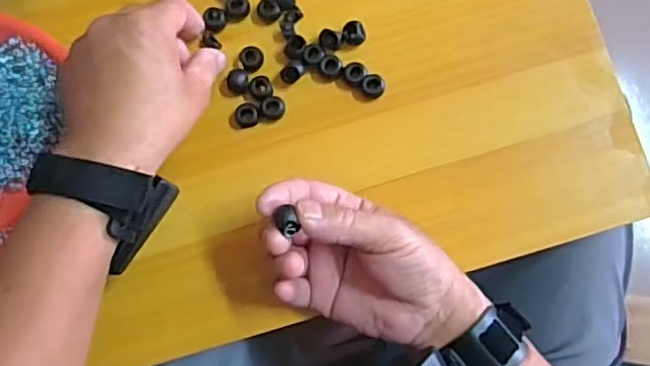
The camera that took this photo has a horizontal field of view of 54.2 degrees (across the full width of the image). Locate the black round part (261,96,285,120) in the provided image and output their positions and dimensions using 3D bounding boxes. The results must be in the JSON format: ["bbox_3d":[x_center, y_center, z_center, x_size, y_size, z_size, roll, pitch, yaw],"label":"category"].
[{"bbox_3d":[-0.037,-0.054,0.461,0.016,0.007,0.016,-1,83,4],"label":"black round part"}]

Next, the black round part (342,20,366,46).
[{"bbox_3d":[0.021,-0.109,0.460,0.017,0.008,0.016,-1,83,4],"label":"black round part"}]

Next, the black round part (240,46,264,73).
[{"bbox_3d":[-0.054,-0.092,0.470,0.017,0.009,0.019,-13,82,3],"label":"black round part"}]

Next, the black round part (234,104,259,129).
[{"bbox_3d":[-0.057,-0.049,0.461,0.018,0.007,0.017,-1,83,4],"label":"black round part"}]

